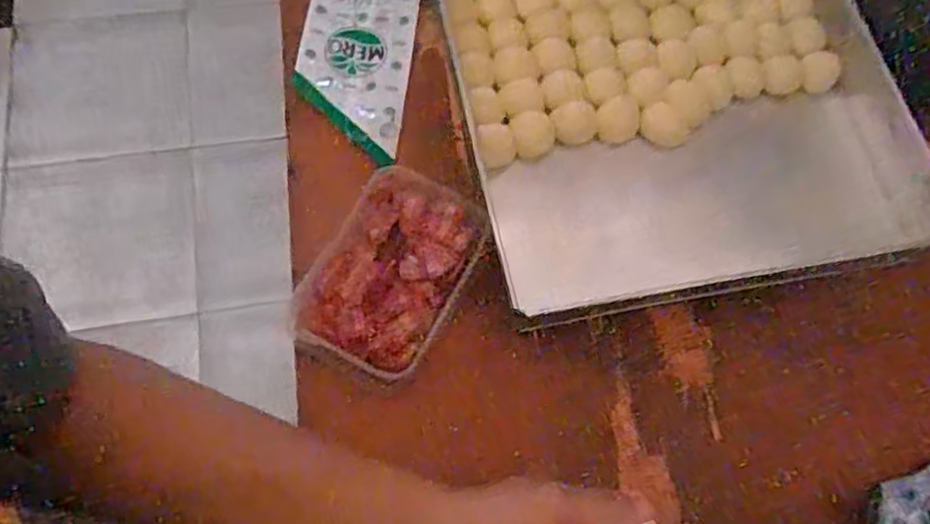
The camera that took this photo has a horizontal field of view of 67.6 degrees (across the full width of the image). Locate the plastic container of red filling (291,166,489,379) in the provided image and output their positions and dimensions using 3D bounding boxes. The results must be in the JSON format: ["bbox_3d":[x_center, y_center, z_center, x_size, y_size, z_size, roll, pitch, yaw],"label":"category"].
[{"bbox_3d":[-0.061,0.007,0.601,0.117,0.046,0.180,25,68,5],"label":"plastic container of red filling"}]

